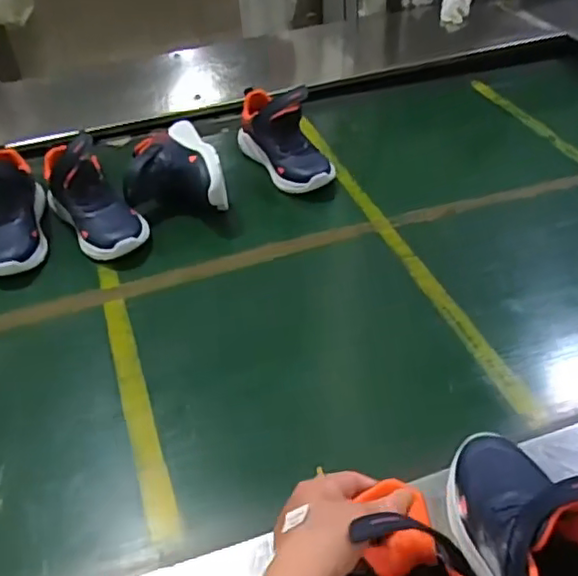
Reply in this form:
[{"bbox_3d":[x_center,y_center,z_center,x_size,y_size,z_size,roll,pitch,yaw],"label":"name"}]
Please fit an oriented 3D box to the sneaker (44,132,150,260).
[{"bbox_3d":[-0.257,-0.126,0.814,0.086,0.123,0.190,-27,46,-25],"label":"sneaker"}]

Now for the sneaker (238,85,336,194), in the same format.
[{"bbox_3d":[-0.011,-0.226,0.890,0.078,0.110,0.191,-21,44,-19],"label":"sneaker"}]

